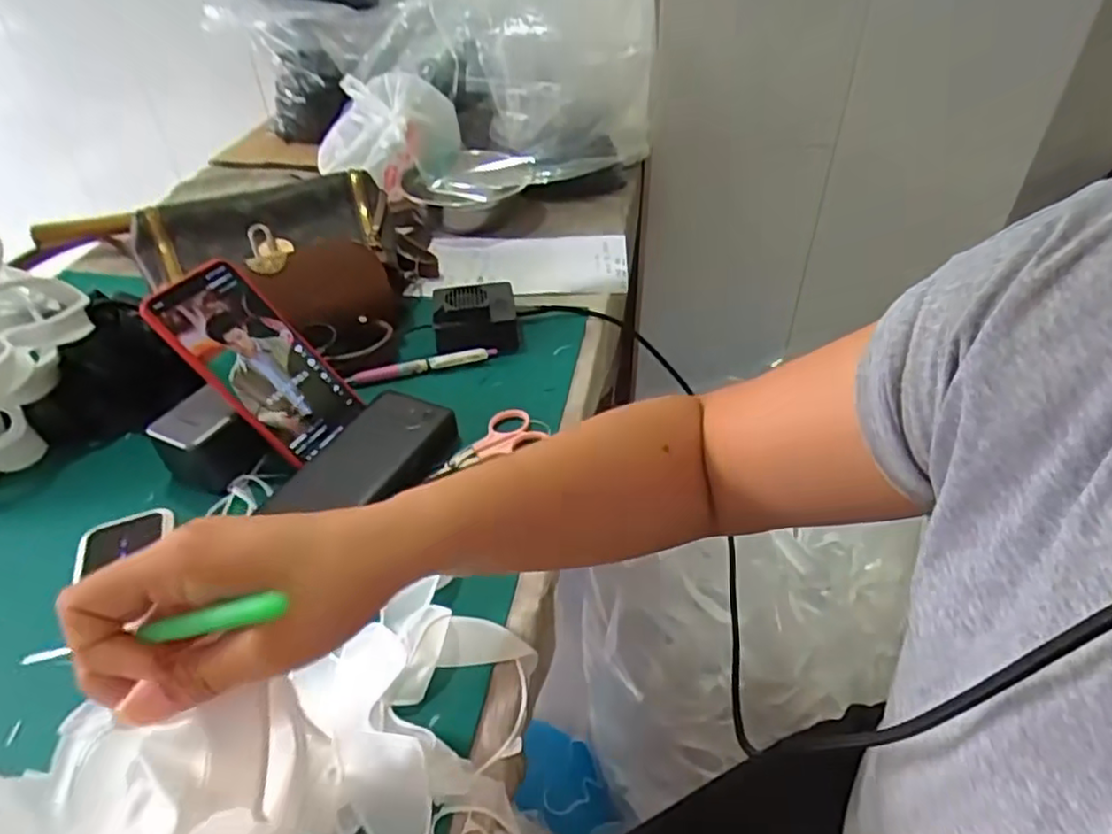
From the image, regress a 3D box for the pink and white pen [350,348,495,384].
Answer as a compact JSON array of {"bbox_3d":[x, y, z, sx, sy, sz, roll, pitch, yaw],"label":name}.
[{"bbox_3d":[-0.116,-0.045,0.583,0.127,0.011,0.015,-10,41,-10],"label":"pink and white pen"}]

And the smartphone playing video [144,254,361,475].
[{"bbox_3d":[-0.220,-0.043,0.495,0.015,0.152,0.077,-26,19,47],"label":"smartphone playing video"}]

